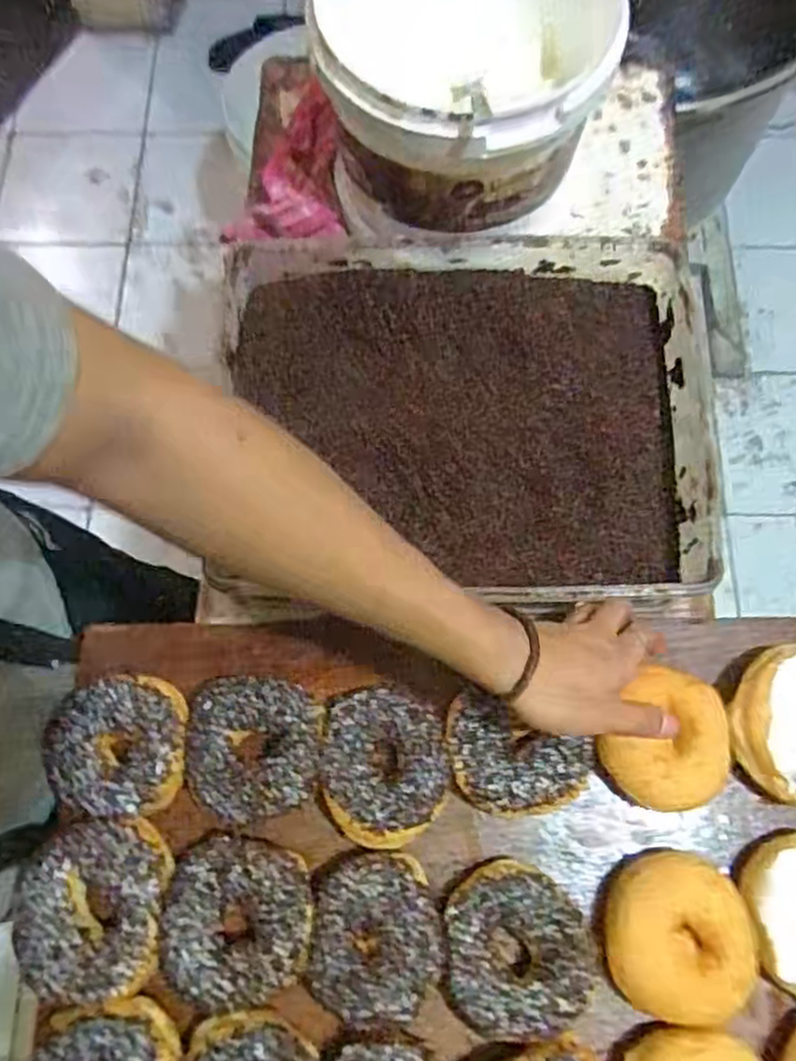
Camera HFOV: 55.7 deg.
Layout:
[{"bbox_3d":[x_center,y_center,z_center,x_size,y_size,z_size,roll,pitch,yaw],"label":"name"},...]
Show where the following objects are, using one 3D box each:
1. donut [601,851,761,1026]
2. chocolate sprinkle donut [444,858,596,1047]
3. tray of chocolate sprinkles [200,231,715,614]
[{"bbox_3d":[0.176,0.257,0.480,0.086,0.041,0.092,3,72,1],"label":"donut"},{"bbox_3d":[0.075,0.262,0.478,0.089,0.041,0.094,-5,72,-2],"label":"chocolate sprinkle donut"},{"bbox_3d":[0.048,-0.079,0.573,0.375,0.051,0.297,4,72,1],"label":"tray of chocolate sprinkles"}]

